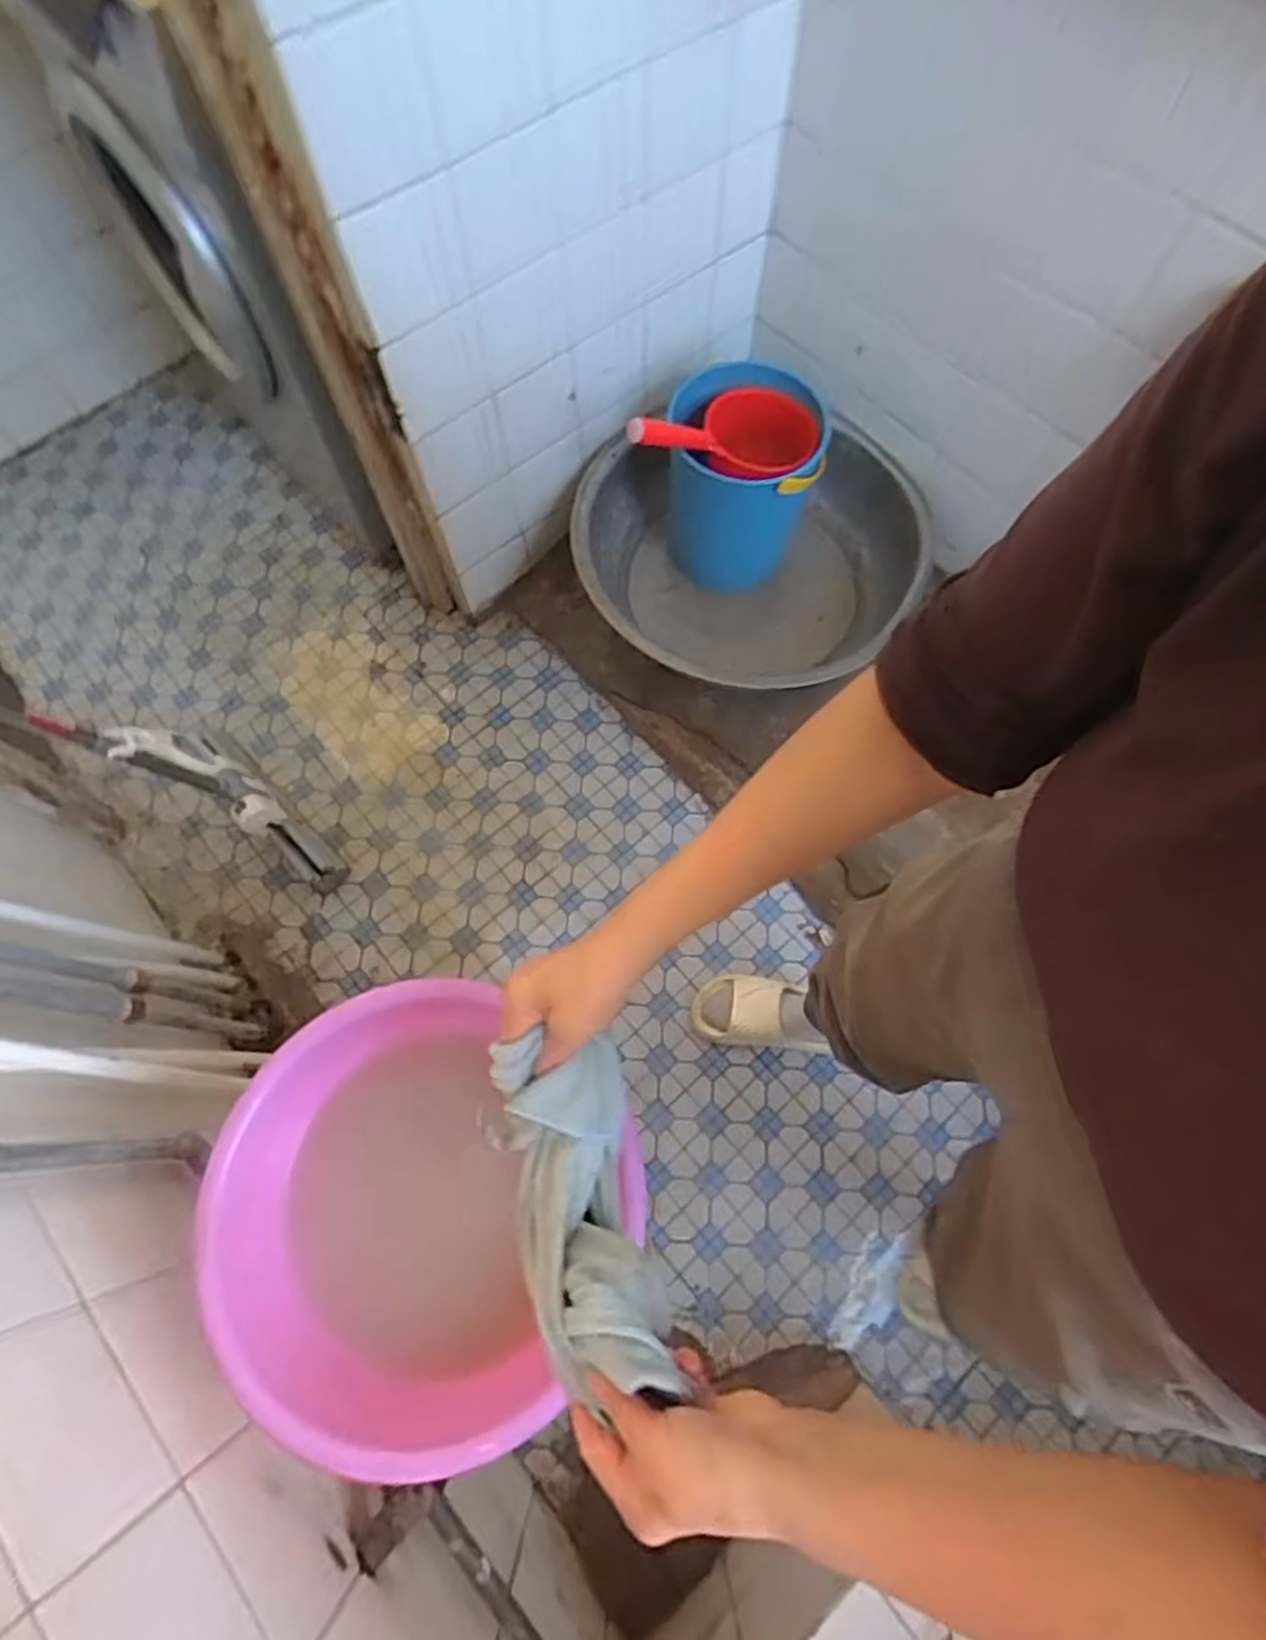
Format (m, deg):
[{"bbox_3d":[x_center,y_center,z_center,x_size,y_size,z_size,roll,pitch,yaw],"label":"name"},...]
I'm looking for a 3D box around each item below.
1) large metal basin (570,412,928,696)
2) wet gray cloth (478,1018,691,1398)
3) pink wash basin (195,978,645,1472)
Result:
[{"bbox_3d":[0.193,-0.456,1.385,0.603,0.242,0.529,22,71,8],"label":"large metal basin"},{"bbox_3d":[-0.033,0.229,0.453,0.090,0.076,0.185,-16,57,-6],"label":"wet gray cloth"},{"bbox_3d":[-0.171,0.330,0.674,0.343,0.146,0.348,0,69,0],"label":"pink wash basin"}]

